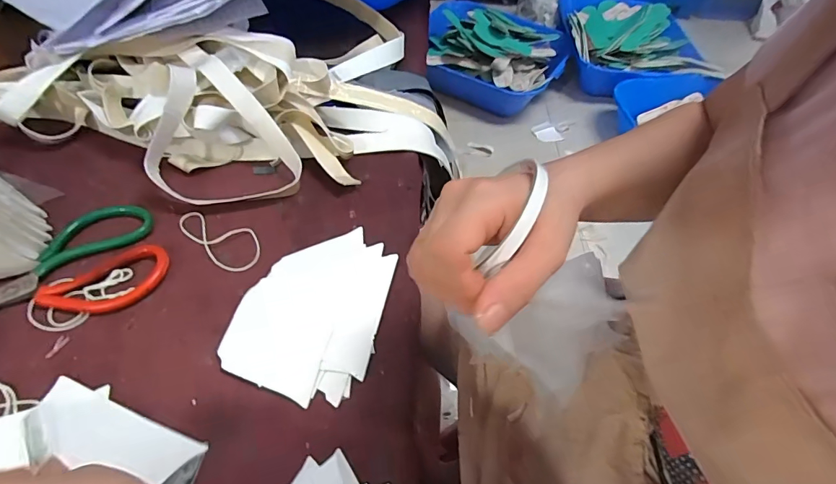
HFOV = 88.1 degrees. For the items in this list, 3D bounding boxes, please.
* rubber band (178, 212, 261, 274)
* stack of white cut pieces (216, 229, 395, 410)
[{"bbox_3d":[-0.194,-0.007,0.425,0.096,0.011,0.045,37,63,18],"label":"rubber band"},{"bbox_3d":[-0.090,0.054,0.387,0.118,0.007,0.161,14,54,7],"label":"stack of white cut pieces"}]

